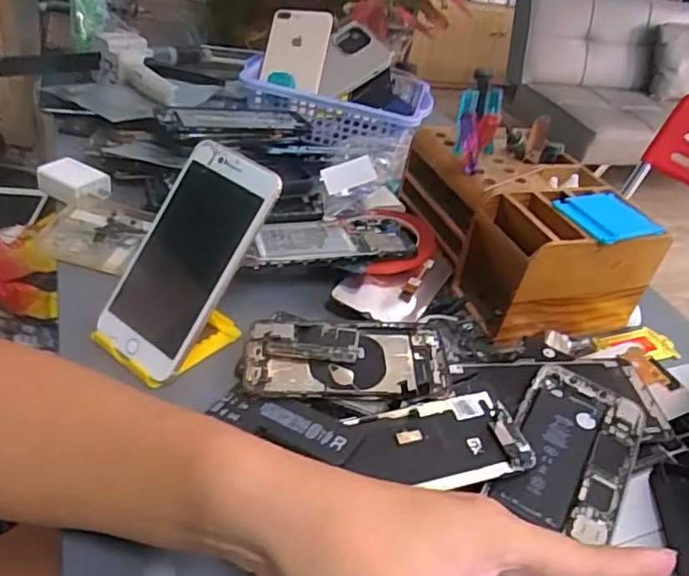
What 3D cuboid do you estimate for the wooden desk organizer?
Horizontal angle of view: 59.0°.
[{"bbox_3d":[0.156,-0.057,0.560,0.135,0.102,0.208,-5,39,-23],"label":"wooden desk organizer"}]

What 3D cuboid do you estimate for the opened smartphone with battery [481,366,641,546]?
[{"bbox_3d":[0.145,0.100,0.386,0.072,0.008,0.120,26,37,18],"label":"opened smartphone with battery"}]

